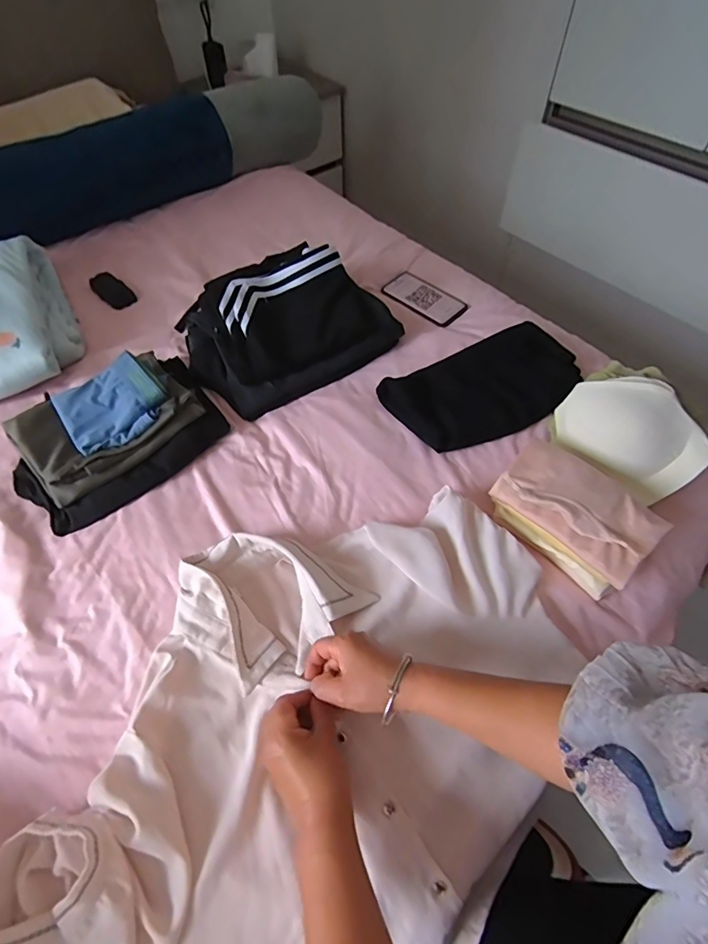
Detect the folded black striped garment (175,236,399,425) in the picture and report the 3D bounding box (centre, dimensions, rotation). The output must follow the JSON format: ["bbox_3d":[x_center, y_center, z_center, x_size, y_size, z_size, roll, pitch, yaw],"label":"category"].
[{"bbox_3d":[-0.123,-0.267,0.800,0.327,0.120,0.259,-29,60,-17],"label":"folded black striped garment"}]

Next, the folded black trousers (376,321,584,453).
[{"bbox_3d":[0.204,-0.137,0.744,0.299,0.062,0.166,-21,58,-13],"label":"folded black trousers"}]

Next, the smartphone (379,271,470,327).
[{"bbox_3d":[0.137,-0.342,0.927,0.164,0.016,0.083,39,64,24],"label":"smartphone"}]

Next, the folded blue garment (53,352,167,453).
[{"bbox_3d":[-0.352,-0.101,0.690,0.140,0.038,0.126,-34,61,-20],"label":"folded blue garment"}]

